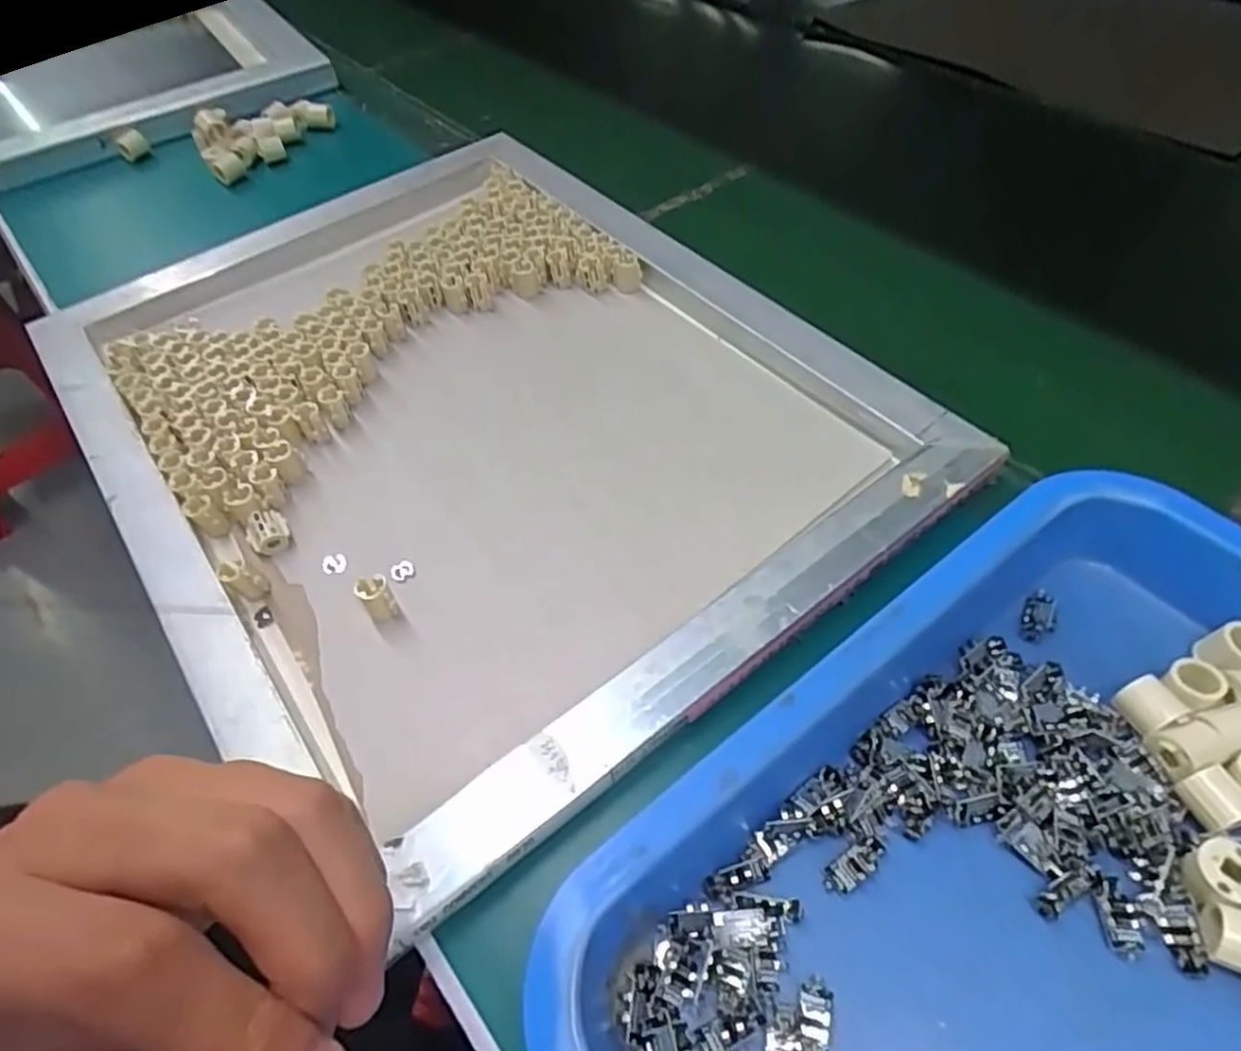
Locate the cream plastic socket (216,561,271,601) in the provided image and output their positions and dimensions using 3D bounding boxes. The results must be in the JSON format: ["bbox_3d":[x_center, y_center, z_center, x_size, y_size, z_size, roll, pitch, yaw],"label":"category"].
[{"bbox_3d":[-0.178,0.026,0.350,0.011,0.025,0.011,-17,45,31],"label":"cream plastic socket"}]

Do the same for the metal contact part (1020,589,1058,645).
[{"bbox_3d":[0.184,0.040,0.324,0.013,0.004,0.027,25,57,21],"label":"metal contact part"}]

